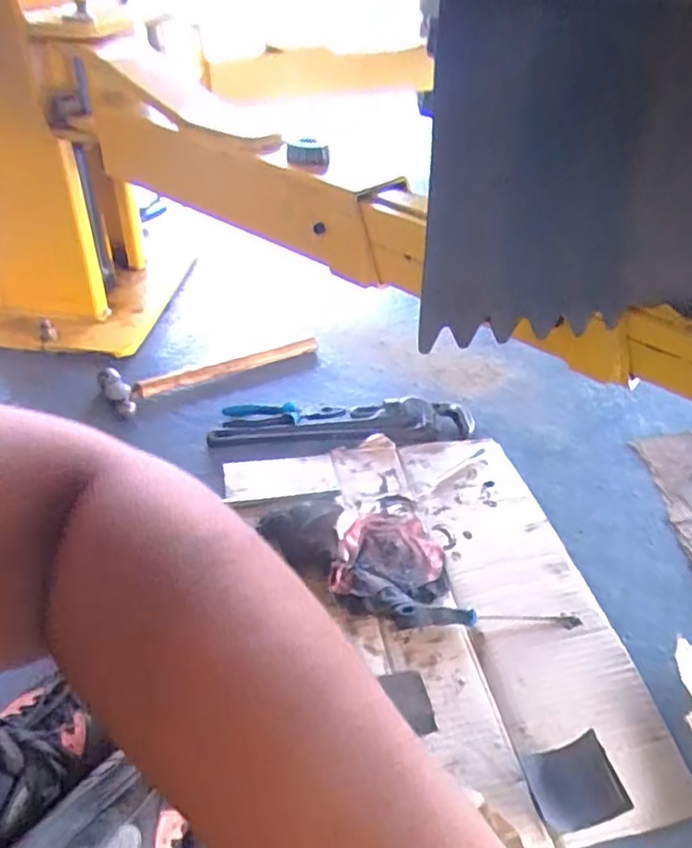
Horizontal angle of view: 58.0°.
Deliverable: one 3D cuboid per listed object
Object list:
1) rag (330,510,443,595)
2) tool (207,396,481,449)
[{"bbox_3d":[0.057,0.162,0.813,0.136,0.037,0.143,6,39,2],"label":"rag"},{"bbox_3d":[-0.003,0.000,1.028,0.426,0.029,0.088,-4,40,-10],"label":"tool"}]

